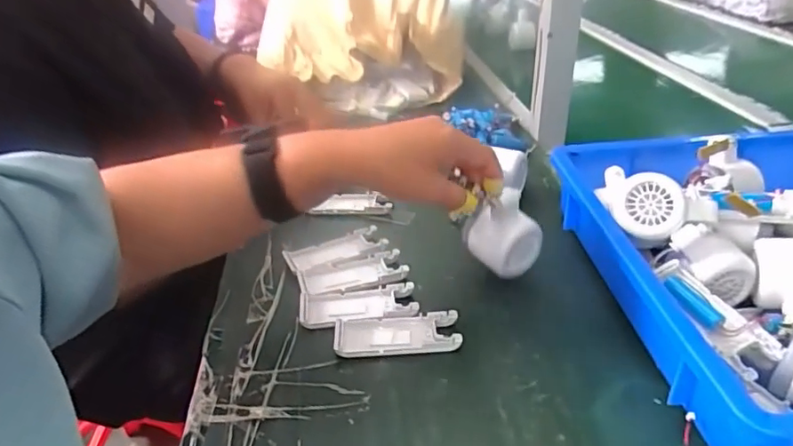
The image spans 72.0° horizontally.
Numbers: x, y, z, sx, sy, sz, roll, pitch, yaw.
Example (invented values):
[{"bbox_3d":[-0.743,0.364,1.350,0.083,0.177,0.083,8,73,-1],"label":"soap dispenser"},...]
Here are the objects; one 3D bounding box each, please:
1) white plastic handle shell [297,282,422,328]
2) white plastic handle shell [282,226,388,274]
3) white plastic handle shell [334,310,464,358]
[{"bbox_3d":[-0.036,0.076,0.502,0.105,0.011,0.044,-4,35,-2],"label":"white plastic handle shell"},{"bbox_3d":[-0.064,0.029,0.574,0.102,0.009,0.041,-15,37,-17],"label":"white plastic handle shell"},{"bbox_3d":[0.000,0.094,0.468,0.105,0.010,0.039,-3,35,0],"label":"white plastic handle shell"}]

